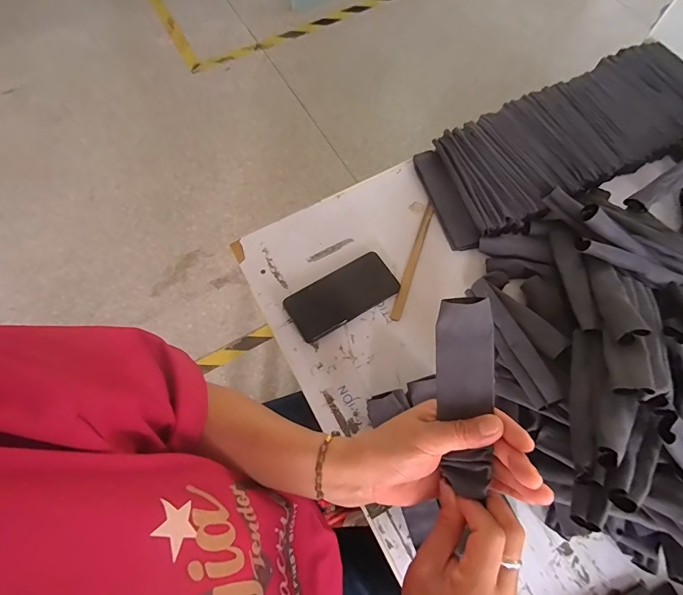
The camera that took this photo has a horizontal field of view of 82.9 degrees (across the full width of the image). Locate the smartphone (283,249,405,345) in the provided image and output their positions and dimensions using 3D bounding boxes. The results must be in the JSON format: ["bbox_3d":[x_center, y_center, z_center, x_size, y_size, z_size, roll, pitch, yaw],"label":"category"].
[{"bbox_3d":[0.001,-0.004,0.577,0.164,0.010,0.078,-31,71,-11],"label":"smartphone"}]

